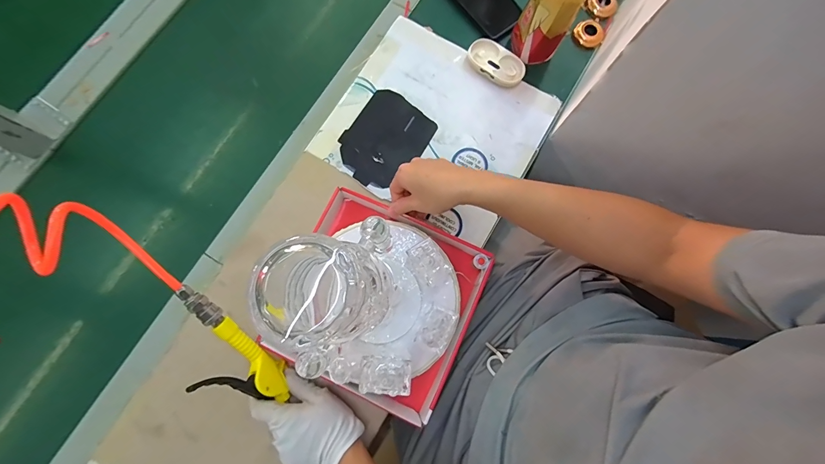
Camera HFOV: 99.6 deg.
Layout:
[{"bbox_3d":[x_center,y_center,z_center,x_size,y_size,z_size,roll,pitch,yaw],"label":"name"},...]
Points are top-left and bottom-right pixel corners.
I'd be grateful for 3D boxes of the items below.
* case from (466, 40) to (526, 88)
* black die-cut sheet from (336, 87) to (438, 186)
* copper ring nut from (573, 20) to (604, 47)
[{"bbox_3d":[0.134,-0.271,0.563,0.094,0.019,0.055,34,80,6],"label":"case"},{"bbox_3d":[-0.044,-0.145,0.545,0.115,0.006,0.148,35,80,6],"label":"black die-cut sheet"},{"bbox_3d":[0.294,-0.329,0.583,0.048,0.018,0.041,33,80,5],"label":"copper ring nut"}]

